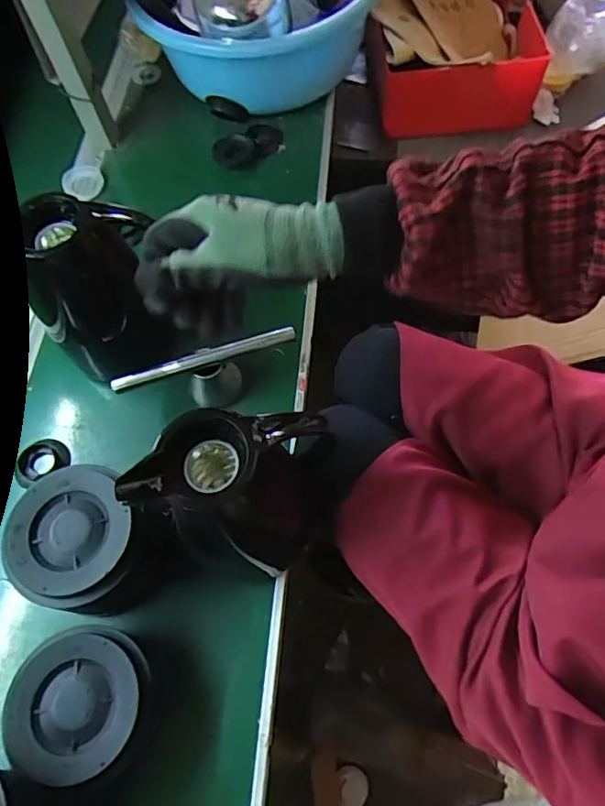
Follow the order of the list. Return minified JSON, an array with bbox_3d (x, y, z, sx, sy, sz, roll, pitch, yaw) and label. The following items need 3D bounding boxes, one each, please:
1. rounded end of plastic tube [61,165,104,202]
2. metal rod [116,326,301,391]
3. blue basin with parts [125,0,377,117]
[{"bbox_3d":[-0.295,-0.296,0.724,0.052,0.039,0.023,-34,68,-12],"label":"rounded end of plastic tube"},{"bbox_3d":[-0.104,-0.048,0.576,0.197,0.017,0.014,-18,65,-5],"label":"metal rod"},{"bbox_3d":[-0.059,-0.560,0.762,0.312,0.192,0.328,-1,65,3],"label":"blue basin with parts"}]

